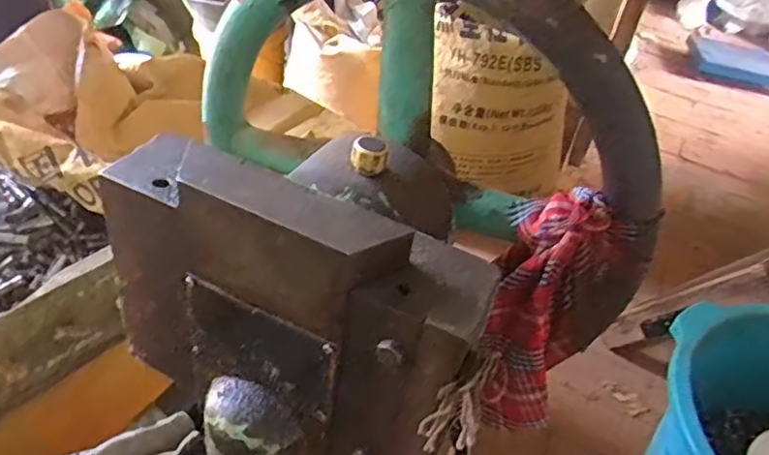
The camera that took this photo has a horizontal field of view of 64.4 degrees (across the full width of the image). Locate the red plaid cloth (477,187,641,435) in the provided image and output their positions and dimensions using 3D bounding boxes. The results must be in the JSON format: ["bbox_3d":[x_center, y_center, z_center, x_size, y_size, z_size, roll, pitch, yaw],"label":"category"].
[{"bbox_3d":[0.107,0.061,0.423,0.084,0.194,0.073,17,38,13],"label":"red plaid cloth"}]

